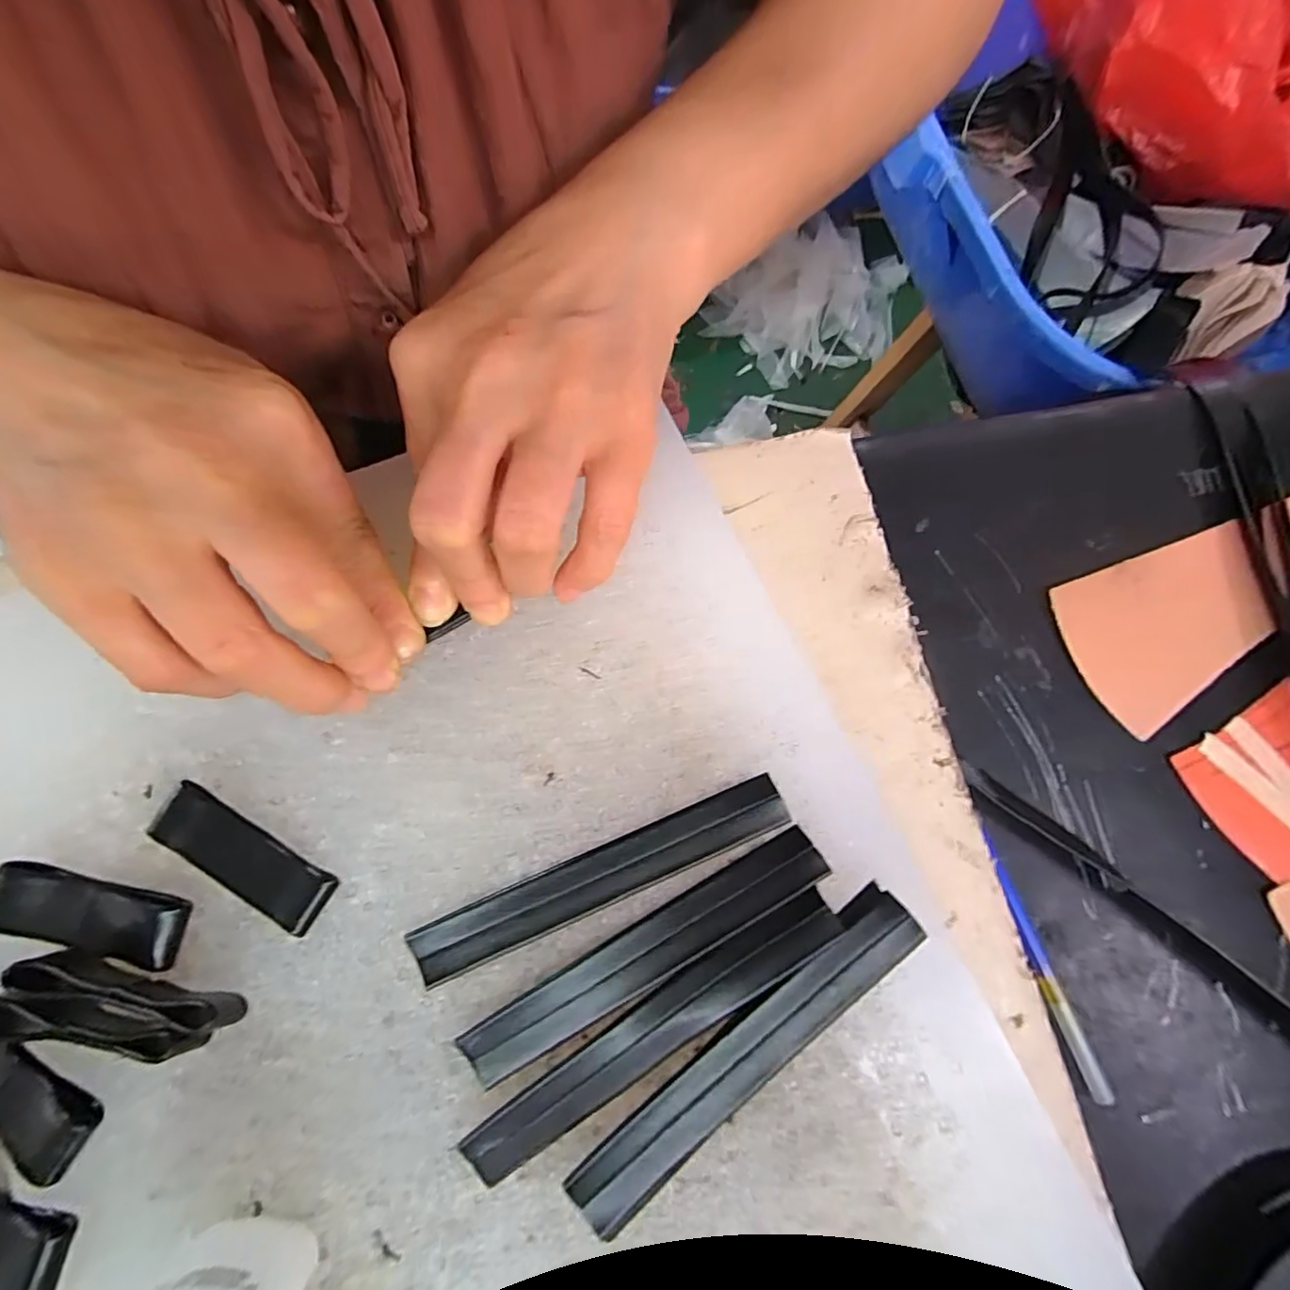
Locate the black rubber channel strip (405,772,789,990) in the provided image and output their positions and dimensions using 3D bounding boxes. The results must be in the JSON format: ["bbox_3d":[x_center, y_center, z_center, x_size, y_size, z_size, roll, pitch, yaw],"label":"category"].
[{"bbox_3d":[-0.011,0.069,0.169,0.114,0.004,0.015,-22,77,-7],"label":"black rubber channel strip"}]

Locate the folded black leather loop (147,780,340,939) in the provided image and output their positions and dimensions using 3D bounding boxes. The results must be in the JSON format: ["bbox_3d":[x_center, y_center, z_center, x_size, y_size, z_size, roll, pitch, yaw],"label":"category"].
[{"bbox_3d":[-0.117,0.062,0.166,0.056,0.007,0.017,31,75,7],"label":"folded black leather loop"}]

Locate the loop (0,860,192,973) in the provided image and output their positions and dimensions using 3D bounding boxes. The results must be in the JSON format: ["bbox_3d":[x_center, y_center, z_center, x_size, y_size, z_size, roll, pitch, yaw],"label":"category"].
[{"bbox_3d":[-0.156,0.076,0.159,0.053,0.007,0.019,13,74,2],"label":"loop"}]

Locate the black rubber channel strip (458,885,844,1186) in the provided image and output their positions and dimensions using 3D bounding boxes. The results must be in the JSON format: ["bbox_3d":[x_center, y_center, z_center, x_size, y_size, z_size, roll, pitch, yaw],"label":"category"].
[{"bbox_3d":[0.005,0.107,0.159,0.114,0.005,0.017,-31,77,-10],"label":"black rubber channel strip"}]

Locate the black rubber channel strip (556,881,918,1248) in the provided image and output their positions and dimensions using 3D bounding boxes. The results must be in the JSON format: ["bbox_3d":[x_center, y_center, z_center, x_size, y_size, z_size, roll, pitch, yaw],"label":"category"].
[{"bbox_3d":[0.030,0.113,0.158,0.114,0.005,0.019,-38,78,-12],"label":"black rubber channel strip"}]

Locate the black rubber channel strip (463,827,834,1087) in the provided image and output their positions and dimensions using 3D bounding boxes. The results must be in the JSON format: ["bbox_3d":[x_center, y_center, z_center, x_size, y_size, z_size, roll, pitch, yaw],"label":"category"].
[{"bbox_3d":[0.002,0.089,0.165,0.112,0.004,0.017,-28,78,-8],"label":"black rubber channel strip"}]

